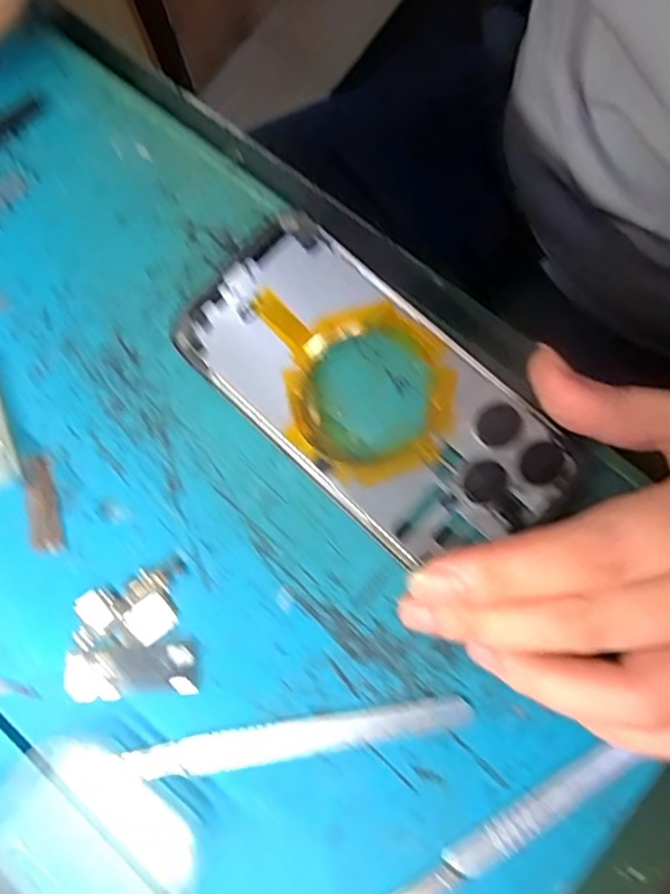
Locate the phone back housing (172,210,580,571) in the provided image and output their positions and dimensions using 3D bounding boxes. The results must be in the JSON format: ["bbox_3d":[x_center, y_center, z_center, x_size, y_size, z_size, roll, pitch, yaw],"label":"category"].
[{"bbox_3d":[0.012,-0.019,0.223,0.142,0.007,0.070,40,81,10],"label":"phone back housing"}]

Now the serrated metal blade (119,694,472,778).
[{"bbox_3d":[-0.013,0.096,0.208,0.113,0.004,0.013,-11,78,1],"label":"serrated metal blade"}]

